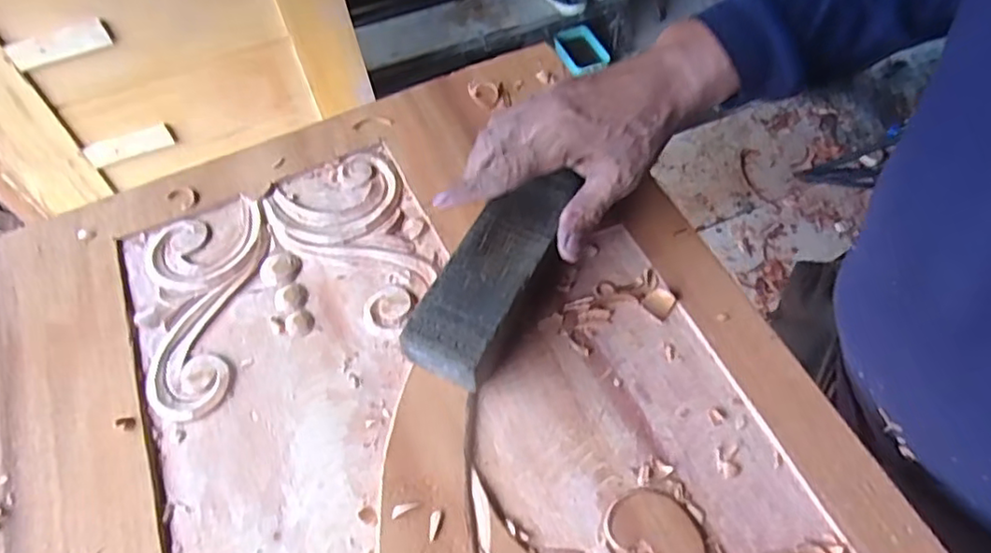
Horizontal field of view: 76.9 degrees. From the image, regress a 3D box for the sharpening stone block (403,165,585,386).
[{"bbox_3d":[0.003,0.000,0.431,0.059,0.051,0.155,25,68,17],"label":"sharpening stone block"}]

